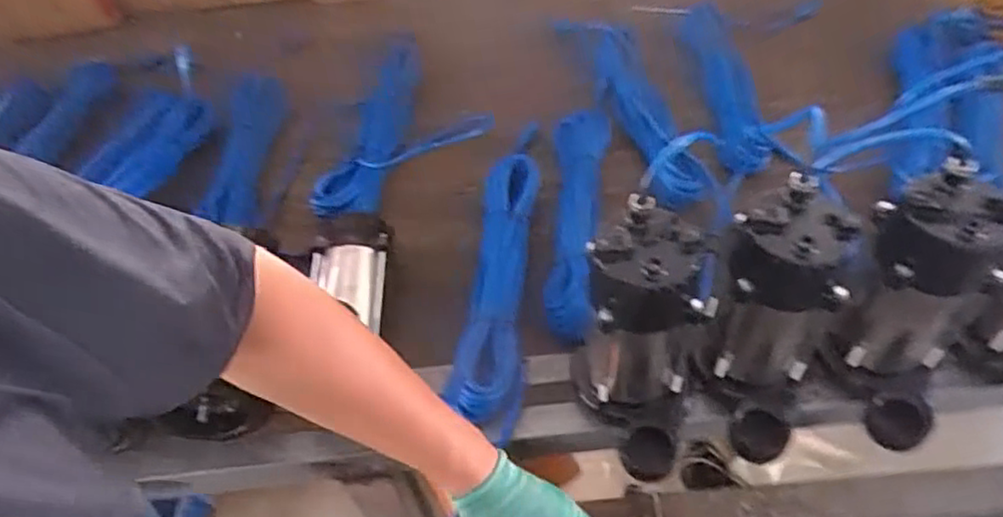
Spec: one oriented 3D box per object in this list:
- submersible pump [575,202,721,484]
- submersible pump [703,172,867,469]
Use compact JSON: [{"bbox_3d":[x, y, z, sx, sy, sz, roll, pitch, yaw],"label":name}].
[{"bbox_3d":[0.127,0.072,0.626,0.123,0.254,0.173,13,54,15],"label":"submersible pump"},{"bbox_3d":[0.247,0.066,0.607,0.105,0.228,0.144,9,53,12],"label":"submersible pump"}]

